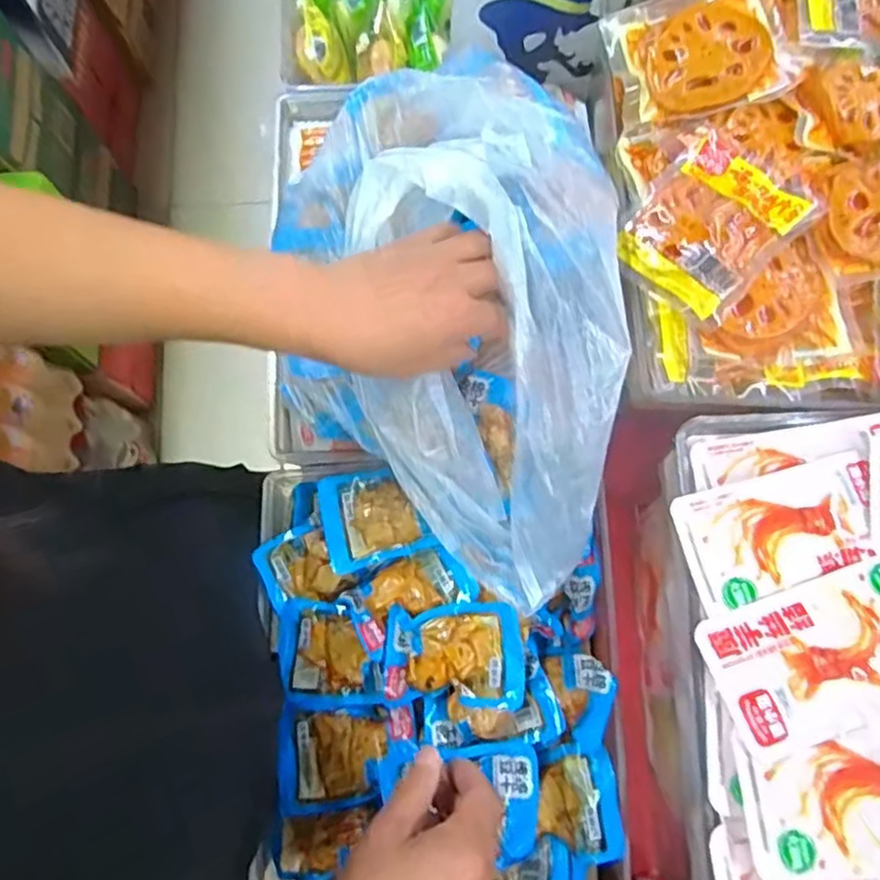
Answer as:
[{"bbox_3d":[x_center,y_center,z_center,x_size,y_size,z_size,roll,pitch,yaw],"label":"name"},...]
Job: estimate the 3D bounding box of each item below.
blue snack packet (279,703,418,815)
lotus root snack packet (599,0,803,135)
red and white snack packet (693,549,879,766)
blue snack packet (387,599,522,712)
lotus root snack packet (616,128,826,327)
[{"bbox_3d":[-0.064,0.216,0.463,0.091,0.024,0.063,-2,77,-1],"label":"blue snack packet"},{"bbox_3d":[0.163,-0.252,0.441,0.104,0.027,0.092,-12,81,16],"label":"lotus root snack packet"},{"bbox_3d":[0.207,0.111,0.359,0.124,0.008,0.074,-21,78,-5],"label":"red and white snack packet"},{"bbox_3d":[0.008,0.144,0.457,0.090,0.023,0.066,-3,77,-1],"label":"blue snack packet"},{"bbox_3d":[0.163,-0.132,0.412,0.101,0.013,0.083,-45,71,2],"label":"lotus root snack packet"}]

